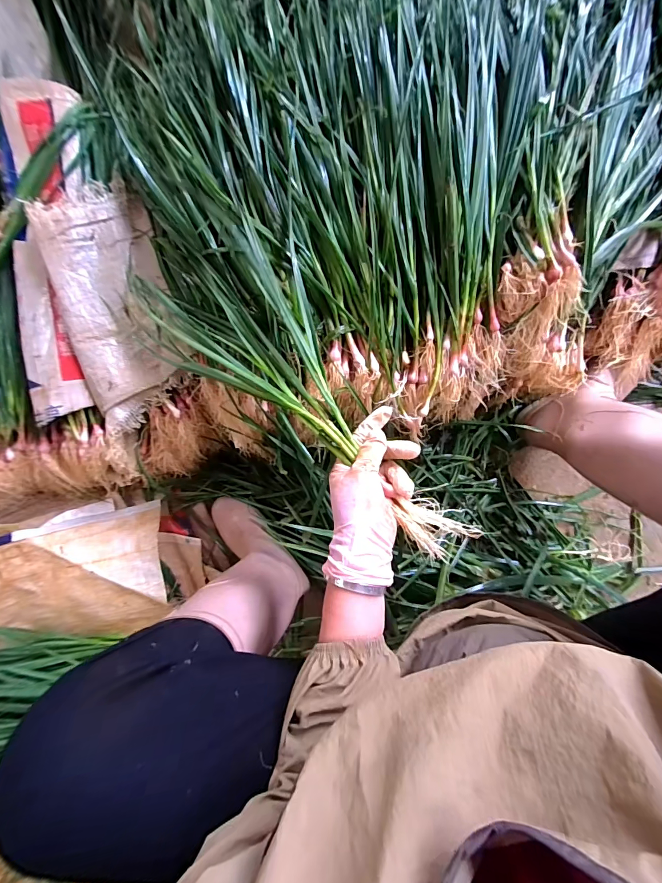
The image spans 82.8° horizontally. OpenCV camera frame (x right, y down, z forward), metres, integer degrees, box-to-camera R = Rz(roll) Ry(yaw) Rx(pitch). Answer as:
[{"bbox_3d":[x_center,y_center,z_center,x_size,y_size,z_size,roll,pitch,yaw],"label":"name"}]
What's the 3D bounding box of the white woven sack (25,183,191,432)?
[{"bbox_3d":[-0.322,-0.209,0.566,0.168,0.063,0.369,-11,89,6],"label":"white woven sack"}]

